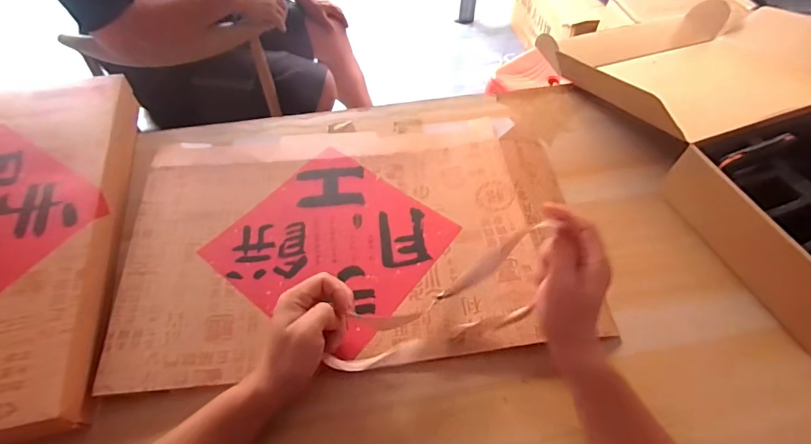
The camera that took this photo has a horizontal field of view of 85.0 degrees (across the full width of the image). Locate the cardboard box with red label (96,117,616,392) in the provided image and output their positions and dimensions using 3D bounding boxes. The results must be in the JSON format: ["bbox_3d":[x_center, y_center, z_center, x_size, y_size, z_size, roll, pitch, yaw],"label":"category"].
[{"bbox_3d":[-0.062,0.001,0.574,0.540,0.024,0.360,-4,54,-4],"label":"cardboard box with red label"}]

